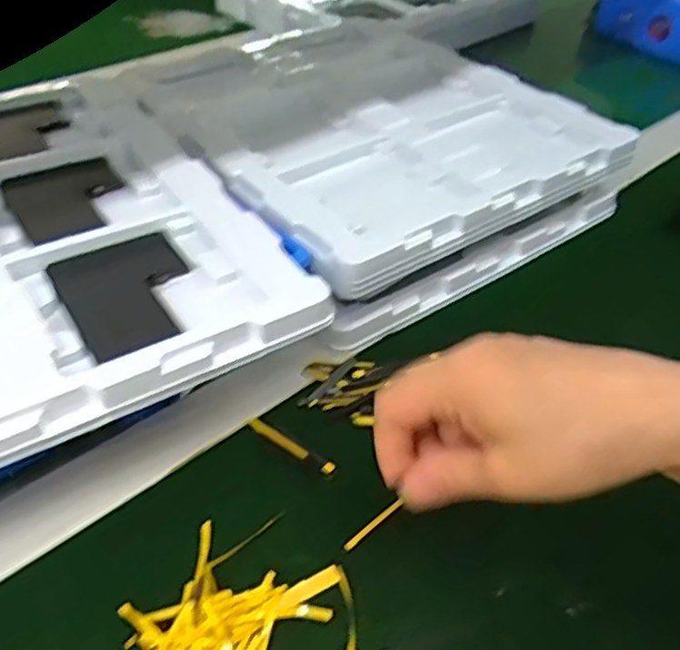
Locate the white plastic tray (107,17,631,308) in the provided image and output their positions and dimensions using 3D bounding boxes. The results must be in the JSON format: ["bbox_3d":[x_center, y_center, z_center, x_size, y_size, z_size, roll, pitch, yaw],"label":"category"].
[{"bbox_3d":[0.018,-0.169,0.542,0.299,0.026,0.335,-25,48,-31],"label":"white plastic tray"}]

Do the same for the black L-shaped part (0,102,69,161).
[{"bbox_3d":[-0.215,-0.134,0.458,0.063,0.004,0.075,-22,48,-25],"label":"black L-shaped part"}]

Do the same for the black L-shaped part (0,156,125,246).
[{"bbox_3d":[-0.160,-0.077,0.399,0.064,0.007,0.086,-23,48,-25],"label":"black L-shaped part"}]

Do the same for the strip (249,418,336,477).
[{"bbox_3d":[-0.026,0.062,0.347,0.055,0.005,0.008,27,48,25],"label":"strip"}]

